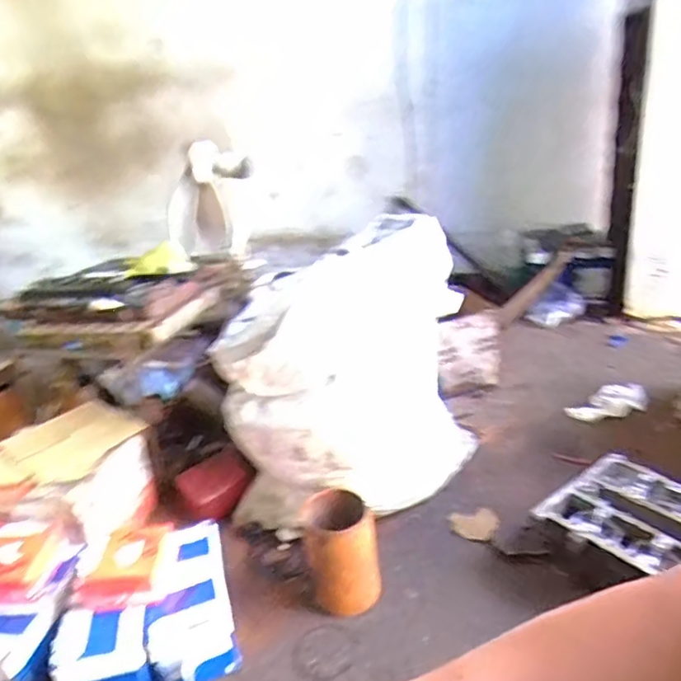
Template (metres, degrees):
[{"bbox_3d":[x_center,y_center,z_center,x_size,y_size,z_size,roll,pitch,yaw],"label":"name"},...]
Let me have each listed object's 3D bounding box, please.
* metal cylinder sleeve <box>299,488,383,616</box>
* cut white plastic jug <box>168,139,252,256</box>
[{"bbox_3d":[0.002,0.316,0.915,0.102,0.146,0.087,-8,23,-5],"label":"metal cylinder sleeve"},{"bbox_3d":[-0.295,-0.301,1.349,0.096,0.269,0.117,-27,66,-42],"label":"cut white plastic jug"}]

